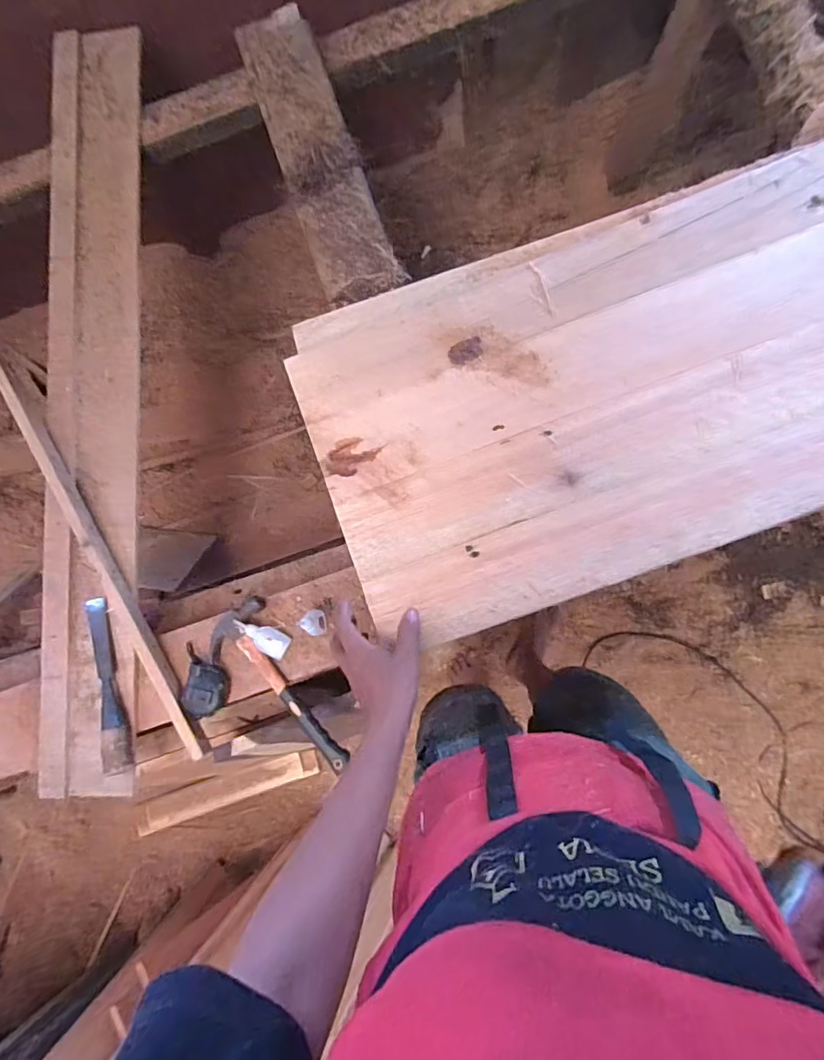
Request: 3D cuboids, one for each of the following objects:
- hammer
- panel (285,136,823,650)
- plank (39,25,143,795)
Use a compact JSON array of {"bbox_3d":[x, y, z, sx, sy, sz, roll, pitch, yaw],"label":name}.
[{"bbox_3d":[-0.199,0.224,0.748,0.101,0.056,0.248,-33,89,3],"label":"hammer"},{"bbox_3d":[0.328,-0.202,0.626,0.905,0.021,0.428,-19,81,4],"label":"panel"},{"bbox_3d":[-0.500,-0.238,0.824,0.151,0.038,1.211,-5,83,4],"label":"plank"}]

